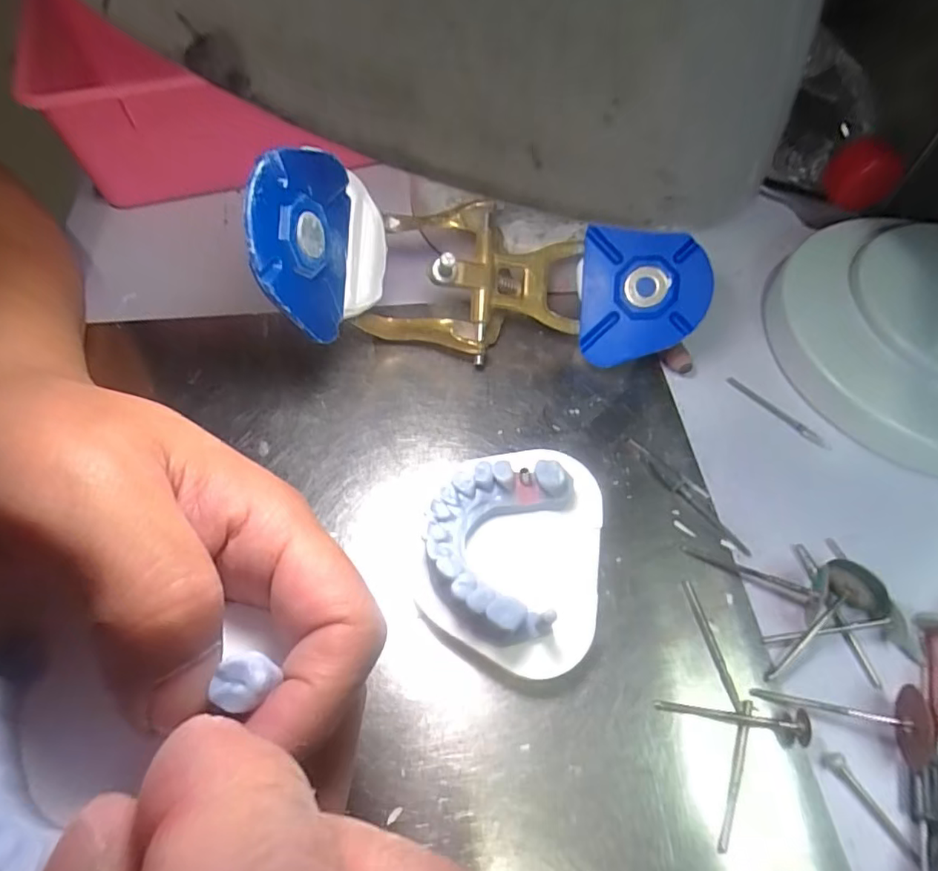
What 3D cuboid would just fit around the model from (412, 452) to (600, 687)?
[{"bbox_3d":[0.015,0.040,0.194,0.060,0.031,0.072,9,59,3],"label":"model"}]

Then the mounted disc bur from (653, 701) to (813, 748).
[{"bbox_3d":[0.083,0.090,0.180,0.046,0.007,0.010,6,58,2],"label":"mounted disc bur"}]

